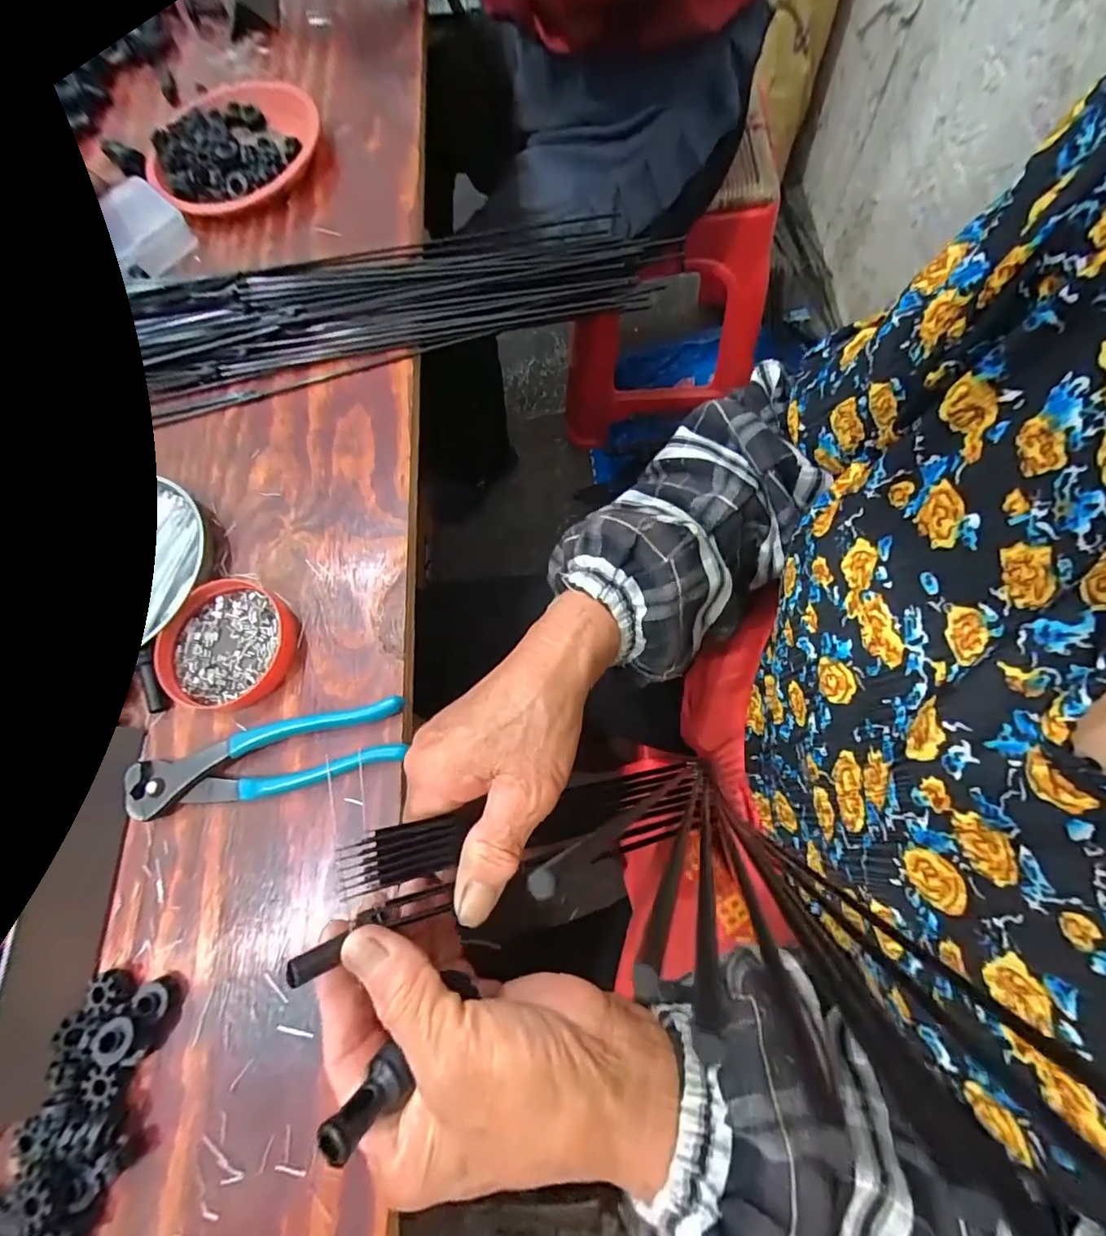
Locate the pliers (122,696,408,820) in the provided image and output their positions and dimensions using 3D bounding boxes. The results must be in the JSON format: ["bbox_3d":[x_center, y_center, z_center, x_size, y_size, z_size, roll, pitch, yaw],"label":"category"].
[{"bbox_3d":[-0.166,0.083,0.292,0.161,0.018,0.038,-15,73,2],"label":"pliers"}]

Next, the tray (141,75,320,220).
[{"bbox_3d":[-0.275,-0.401,0.435,0.129,0.028,0.143,18,77,11],"label":"tray"}]

